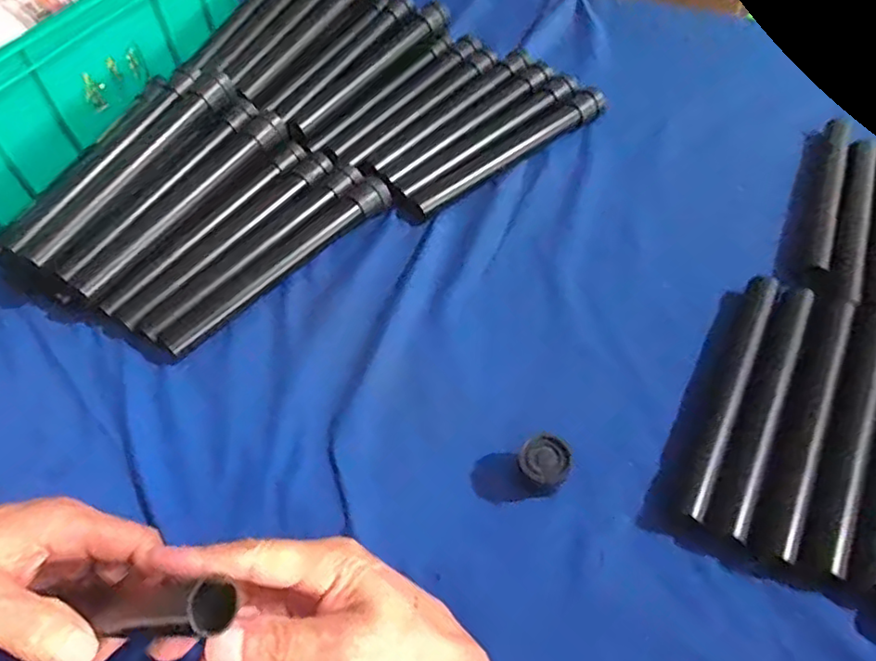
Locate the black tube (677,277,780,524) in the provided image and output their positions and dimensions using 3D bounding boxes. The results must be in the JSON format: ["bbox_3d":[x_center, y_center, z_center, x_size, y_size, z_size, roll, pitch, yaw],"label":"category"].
[{"bbox_3d":[0.213,0.039,0.423,0.021,0.016,0.214,24,59,20],"label":"black tube"}]

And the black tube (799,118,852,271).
[{"bbox_3d":[0.349,-0.129,0.522,0.022,0.020,0.196,19,58,17],"label":"black tube"}]

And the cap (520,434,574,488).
[{"bbox_3d":[0.072,0.091,0.392,0.033,0.034,0.031,-2,54,3],"label":"cap"}]

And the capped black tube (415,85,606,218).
[{"bbox_3d":[0.077,-0.184,0.590,0.237,0.028,0.026,-33,58,-19],"label":"capped black tube"}]

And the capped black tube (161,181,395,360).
[{"bbox_3d":[-0.138,-0.062,0.521,0.238,0.032,0.026,-40,61,-22],"label":"capped black tube"}]

